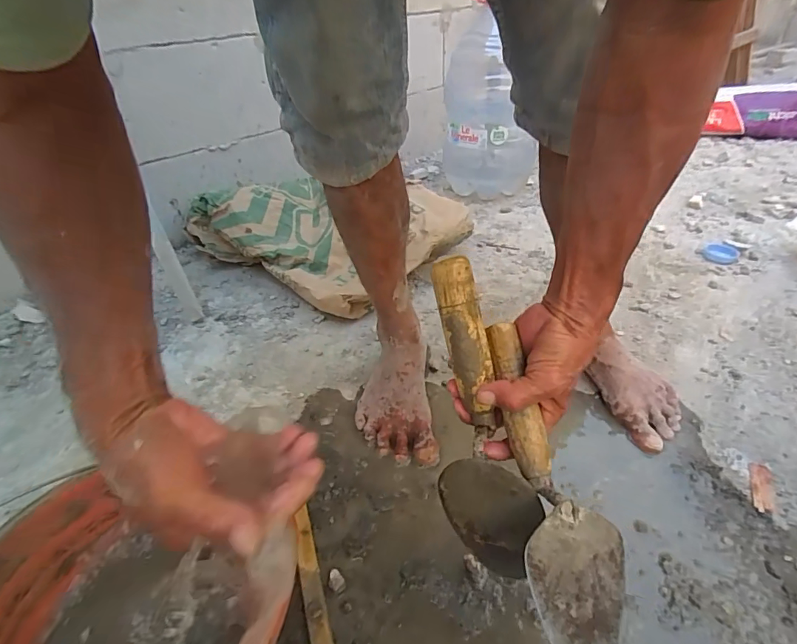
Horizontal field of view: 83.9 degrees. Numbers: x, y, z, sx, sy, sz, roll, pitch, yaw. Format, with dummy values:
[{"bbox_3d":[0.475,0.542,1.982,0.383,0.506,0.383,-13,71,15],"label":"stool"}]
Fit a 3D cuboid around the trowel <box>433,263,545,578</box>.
[{"bbox_3d":[0.066,0.087,0.368,0.068,0.277,0.057,-7,2,-3],"label":"trowel"}]

